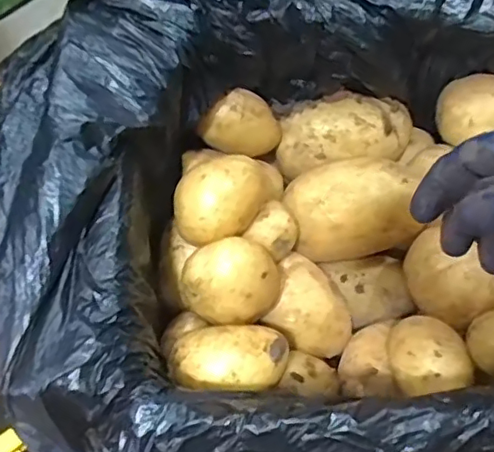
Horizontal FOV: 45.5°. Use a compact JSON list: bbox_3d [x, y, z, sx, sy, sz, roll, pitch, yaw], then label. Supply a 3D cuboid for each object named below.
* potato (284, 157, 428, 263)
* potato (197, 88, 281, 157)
[{"bbox_3d":[0.096,-0.017,0.546,0.113,0.066,0.076,-2,67,2],"label":"potato"},{"bbox_3d":[-0.007,-0.095,0.546,0.072,0.048,0.043,-9,67,-1],"label":"potato"}]

